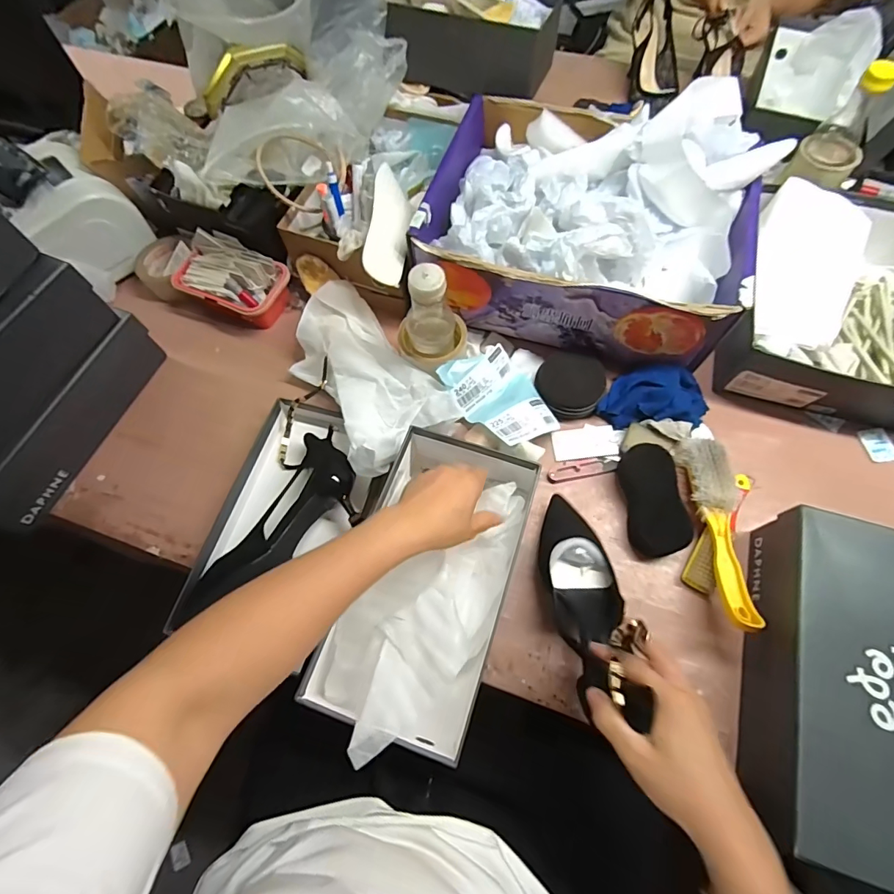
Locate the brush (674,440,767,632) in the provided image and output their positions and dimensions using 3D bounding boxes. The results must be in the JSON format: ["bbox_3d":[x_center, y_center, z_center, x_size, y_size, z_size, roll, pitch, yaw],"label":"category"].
[{"bbox_3d":[0.312,0.088,0.526,0.047,0.054,0.225,0,66,2],"label":"brush"}]

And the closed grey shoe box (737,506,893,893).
[{"bbox_3d":[0.392,0.228,0.444,0.171,0.098,0.294,17,68,9],"label":"closed grey shoe box"}]

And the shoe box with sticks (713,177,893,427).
[{"bbox_3d":[0.539,-0.223,0.634,0.249,0.094,0.371,15,68,9],"label":"shoe box with sticks"}]

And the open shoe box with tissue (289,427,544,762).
[{"bbox_3d":[-0.021,0.140,0.482,0.151,0.097,0.314,19,59,10],"label":"open shoe box with tissue"}]

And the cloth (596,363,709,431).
[{"bbox_3d":[0.272,-0.069,0.611,0.132,0.049,0.086,3,66,3],"label":"cloth"}]

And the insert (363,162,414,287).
[{"bbox_3d":[-0.077,-0.294,0.613,0.058,0.015,0.169,15,72,-32],"label":"insert"}]

